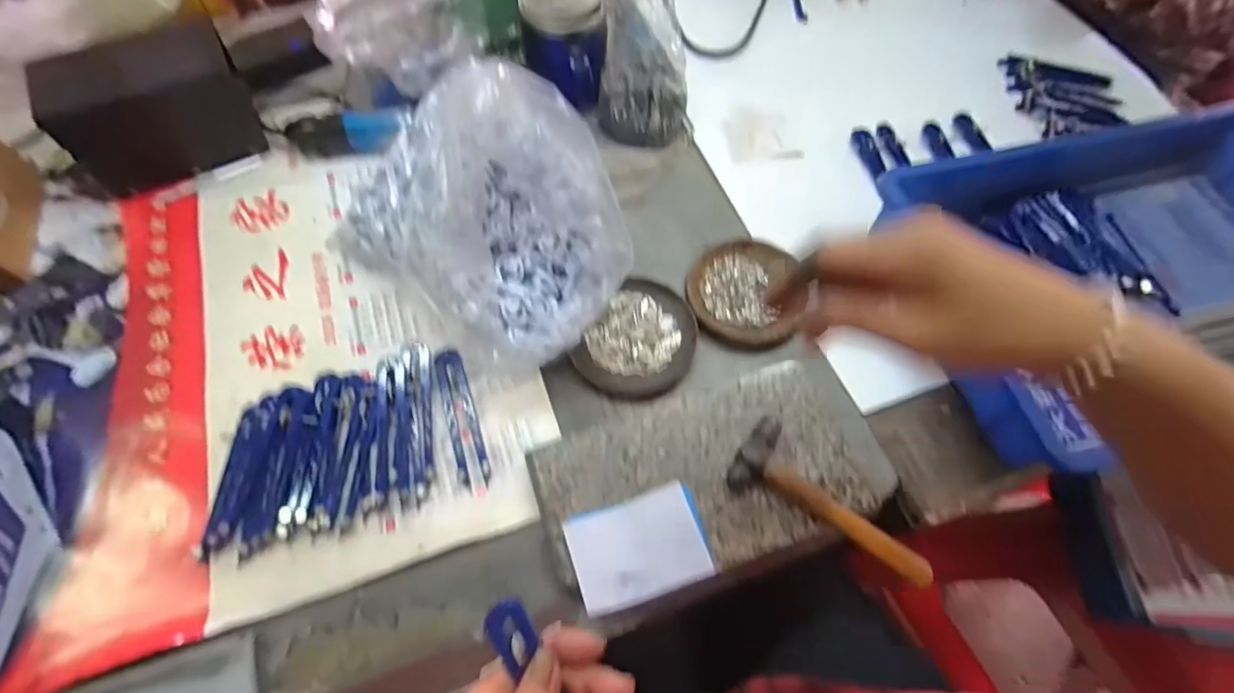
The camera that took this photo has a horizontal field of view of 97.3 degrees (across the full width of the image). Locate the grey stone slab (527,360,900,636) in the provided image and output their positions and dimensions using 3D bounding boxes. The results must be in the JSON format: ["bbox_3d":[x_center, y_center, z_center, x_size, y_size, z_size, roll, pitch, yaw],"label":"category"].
[{"bbox_3d":[0.080,0.102,0.422,0.269,0.022,0.148,-18,66,-11],"label":"grey stone slab"}]

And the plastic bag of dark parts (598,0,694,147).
[{"bbox_3d":[0.030,-0.337,0.601,0.106,0.065,0.221,-1,84,-1],"label":"plastic bag of dark parts"}]

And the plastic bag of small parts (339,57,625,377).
[{"bbox_3d":[-0.115,-0.107,0.453,0.175,0.164,0.245,-40,70,-19],"label":"plastic bag of small parts"}]

